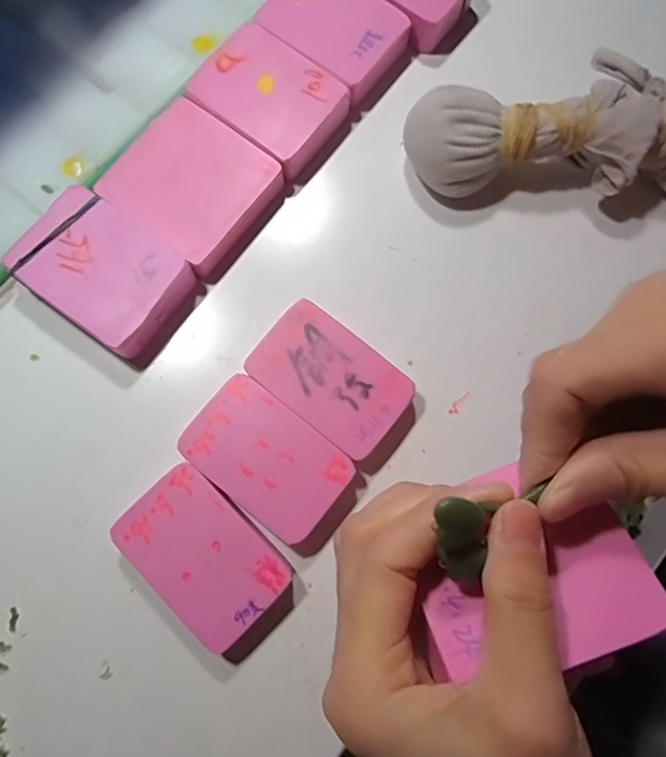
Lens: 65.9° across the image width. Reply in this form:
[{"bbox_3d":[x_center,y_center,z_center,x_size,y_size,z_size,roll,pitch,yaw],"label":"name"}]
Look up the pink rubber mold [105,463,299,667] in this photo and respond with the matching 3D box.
[{"bbox_3d":[-0.053,0.079,0.225,0.078,0.016,0.046,44,81,8],"label":"pink rubber mold"}]

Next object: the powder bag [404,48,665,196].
[{"bbox_3d":[0.116,-0.119,0.254,0.156,0.046,0.058,5,78,1],"label":"powder bag"}]

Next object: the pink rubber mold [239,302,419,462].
[{"bbox_3d":[-0.001,0.001,0.242,0.070,0.016,0.045,39,81,7],"label":"pink rubber mold"}]

